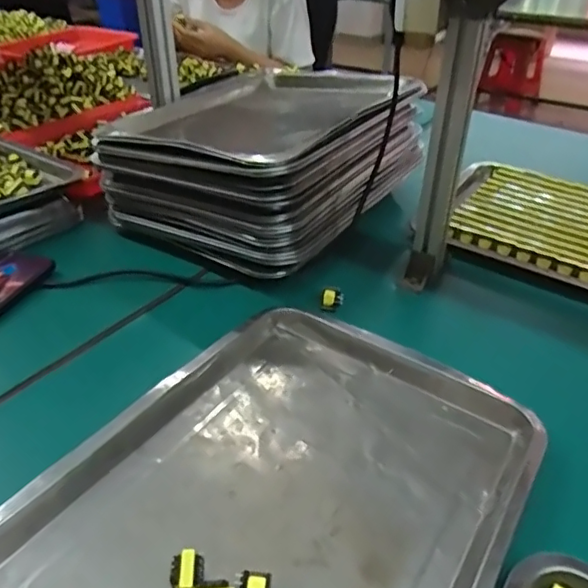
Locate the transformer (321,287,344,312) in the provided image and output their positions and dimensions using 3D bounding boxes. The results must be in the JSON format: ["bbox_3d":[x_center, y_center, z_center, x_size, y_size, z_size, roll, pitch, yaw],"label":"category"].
[{"bbox_3d":[0.042,0.008,0.607,0.023,0.024,0.019,5,35,5],"label":"transformer"}]

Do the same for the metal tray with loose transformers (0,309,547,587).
[{"bbox_3d":[-0.006,0.139,0.391,0.275,0.035,0.370,22,40,27],"label":"metal tray with loose transformers"}]

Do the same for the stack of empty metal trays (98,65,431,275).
[{"bbox_3d":[0.003,-0.216,0.796,0.327,0.144,0.478,21,39,26],"label":"stack of empty metal trays"}]

